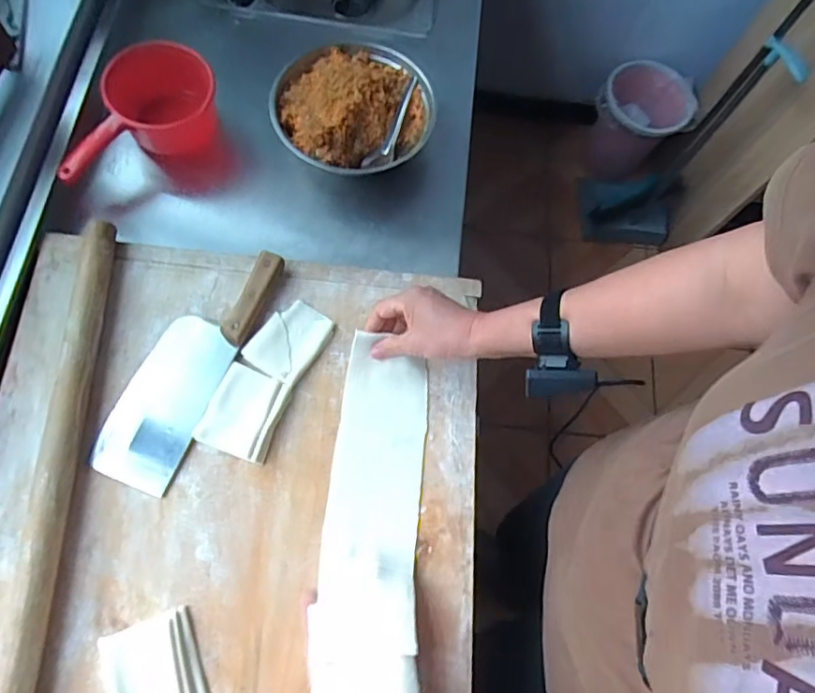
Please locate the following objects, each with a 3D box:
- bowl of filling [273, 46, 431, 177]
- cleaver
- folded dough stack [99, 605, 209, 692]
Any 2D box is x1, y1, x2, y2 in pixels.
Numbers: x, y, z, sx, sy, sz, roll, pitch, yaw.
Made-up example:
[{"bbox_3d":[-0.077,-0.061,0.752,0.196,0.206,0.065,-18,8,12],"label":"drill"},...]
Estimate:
[{"bbox_3d":[-0.077,-0.329,0.815,0.212,0.080,0.215,1,70,-2],"label":"bowl of filling"},{"bbox_3d":[-0.254,0.012,0.659,0.095,0.025,0.301,23,71,6],"label":"cleaver"},{"bbox_3d":[-0.249,0.322,0.555,0.087,0.012,0.103,-19,72,-9],"label":"folded dough stack"}]

